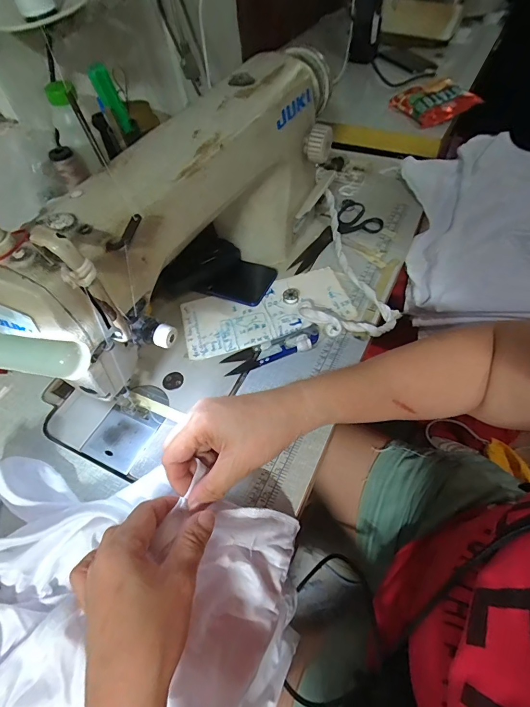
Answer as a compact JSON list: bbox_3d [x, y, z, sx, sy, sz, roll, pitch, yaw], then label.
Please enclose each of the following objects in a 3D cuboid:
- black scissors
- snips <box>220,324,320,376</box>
[{"bbox_3d":[0.114,-0.173,0.561,0.078,0.012,0.178,26,60,22],"label":"black scissors"},{"bbox_3d":[0.010,-0.006,0.447,0.119,0.014,0.030,-21,55,-10],"label":"snips"}]

